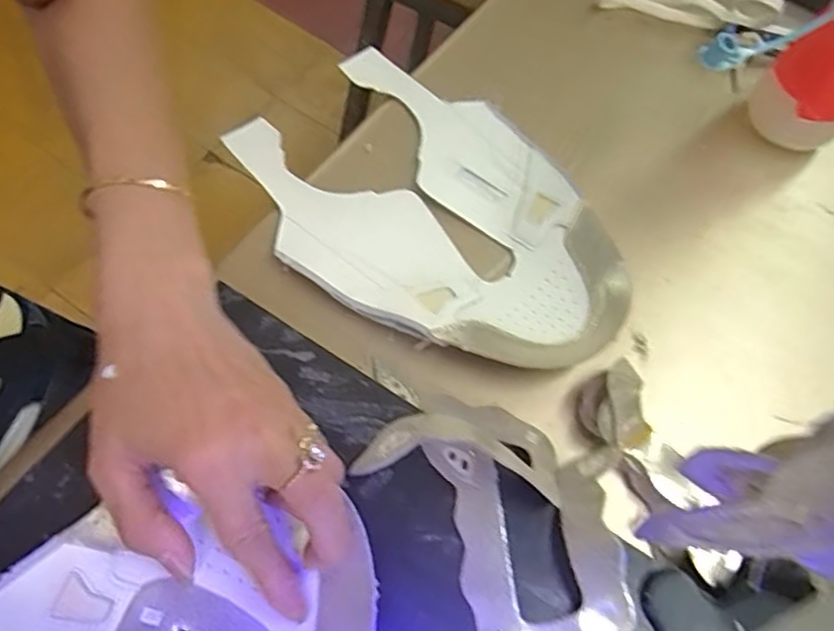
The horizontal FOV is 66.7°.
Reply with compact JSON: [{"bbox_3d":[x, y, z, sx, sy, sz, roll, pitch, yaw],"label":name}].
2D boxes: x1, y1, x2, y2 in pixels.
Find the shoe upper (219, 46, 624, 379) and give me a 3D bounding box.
[{"bbox_3d":[0.012,-0.066,0.390,0.246,0.017,0.170,34,65,10],"label":"shoe upper"}]

